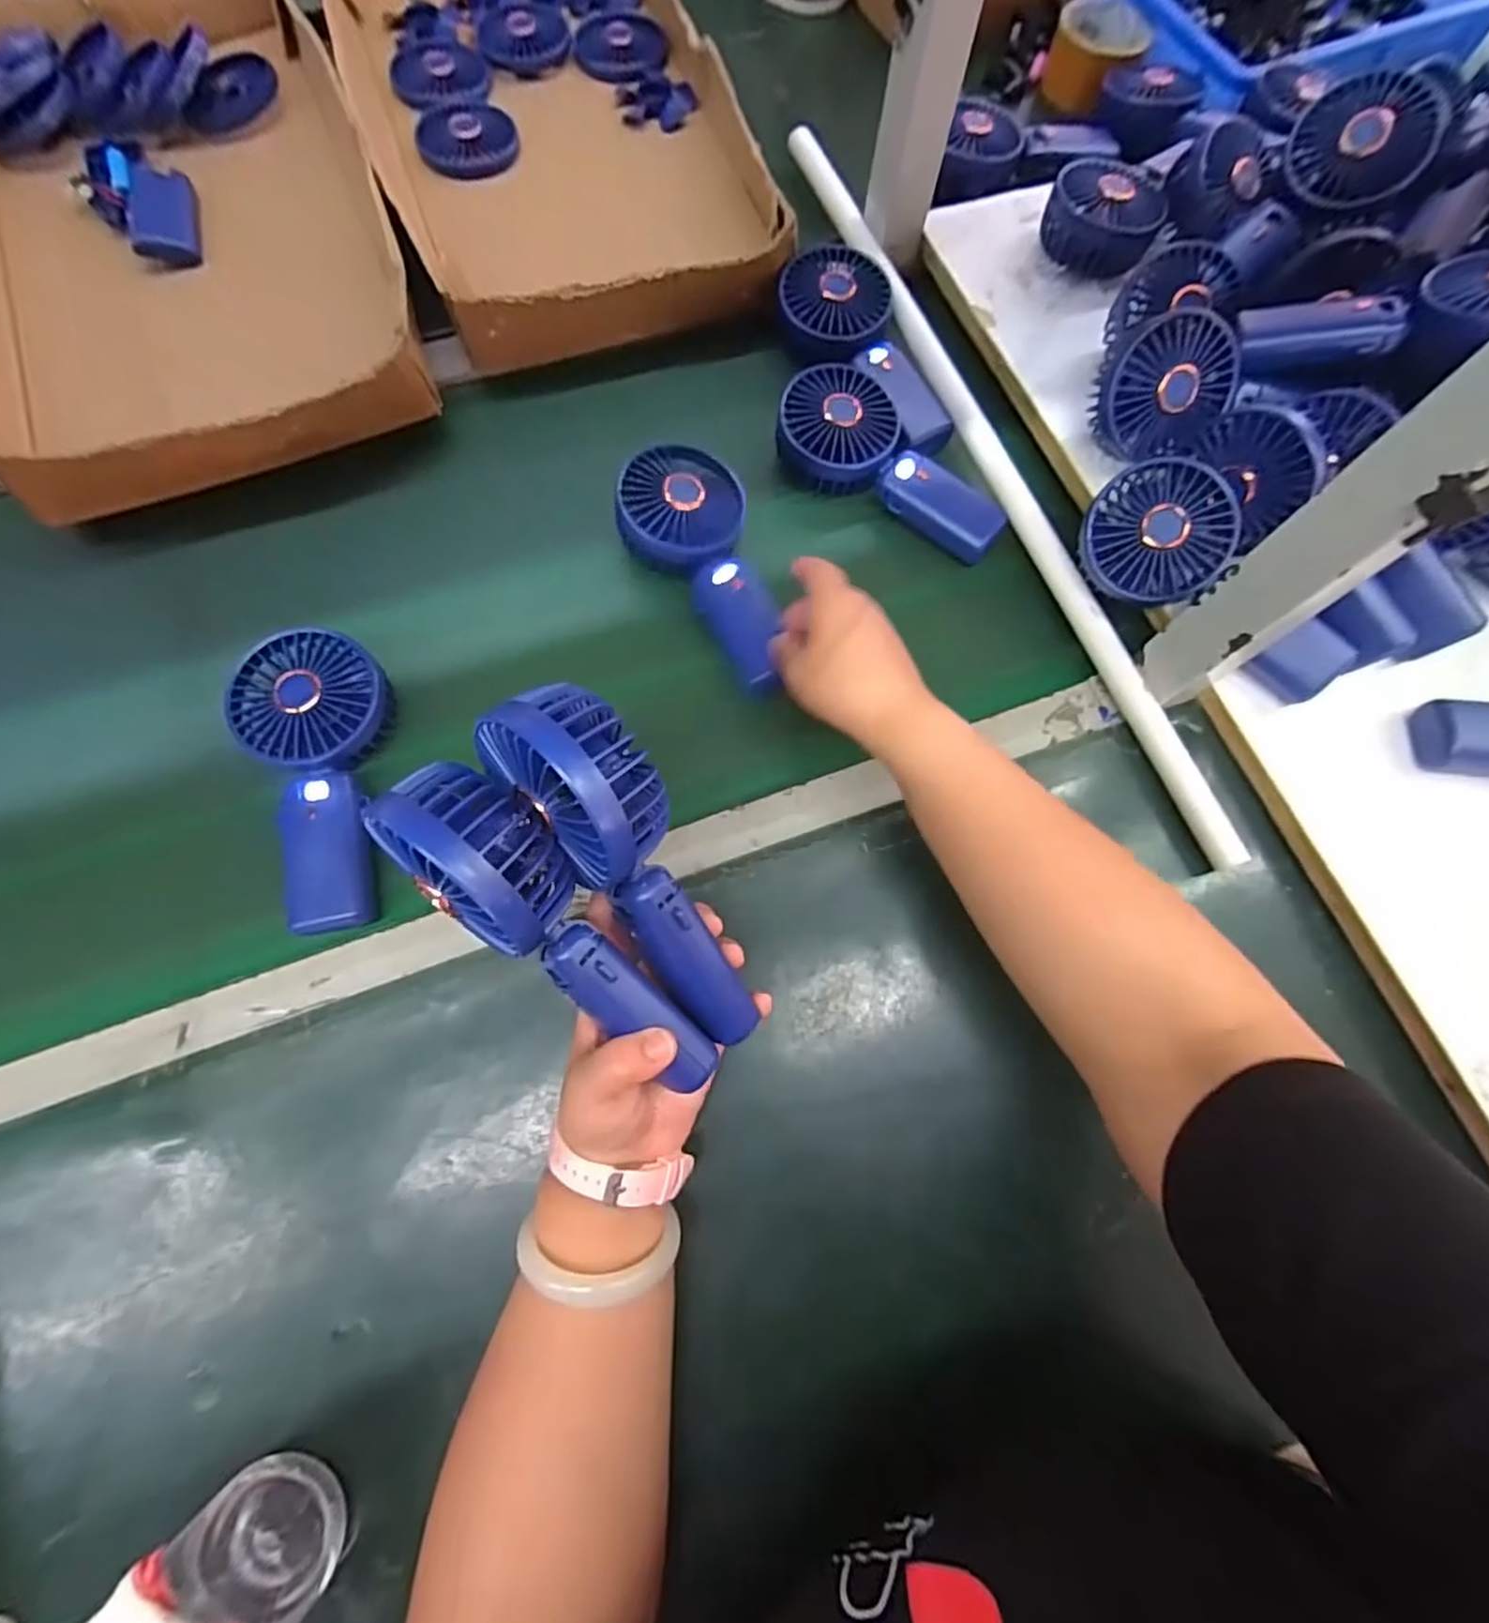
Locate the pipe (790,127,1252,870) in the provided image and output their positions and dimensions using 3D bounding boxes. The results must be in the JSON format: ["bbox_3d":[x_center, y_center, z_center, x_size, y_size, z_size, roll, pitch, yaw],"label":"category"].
[{"bbox_3d":[0.176,-0.268,0.505,0.021,0.021,0.669,-20,76,-9],"label":"pipe"}]

